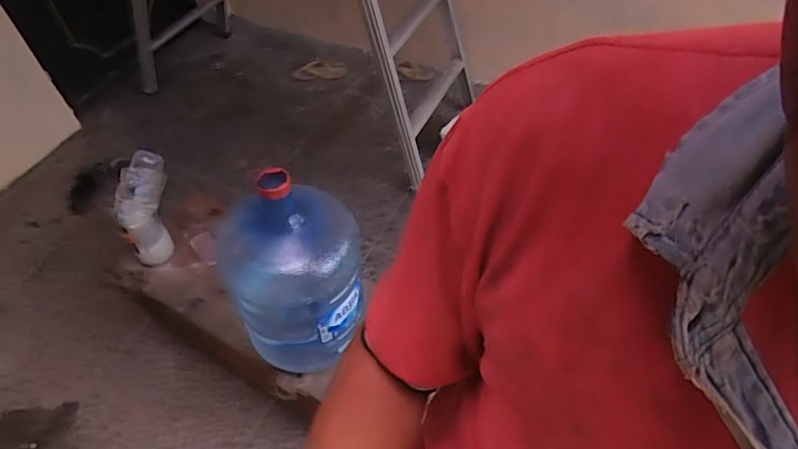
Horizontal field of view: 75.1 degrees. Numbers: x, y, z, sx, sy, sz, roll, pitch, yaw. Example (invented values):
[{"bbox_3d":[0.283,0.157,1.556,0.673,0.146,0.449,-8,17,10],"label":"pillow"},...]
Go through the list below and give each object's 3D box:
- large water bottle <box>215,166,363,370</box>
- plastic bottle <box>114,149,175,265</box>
[{"bbox_3d":[-0.199,0.079,1.013,0.245,0.433,0.230,-13,51,-8],"label":"large water bottle"},{"bbox_3d":[-0.605,-0.026,1.232,0.087,0.295,0.097,10,28,9],"label":"plastic bottle"}]

